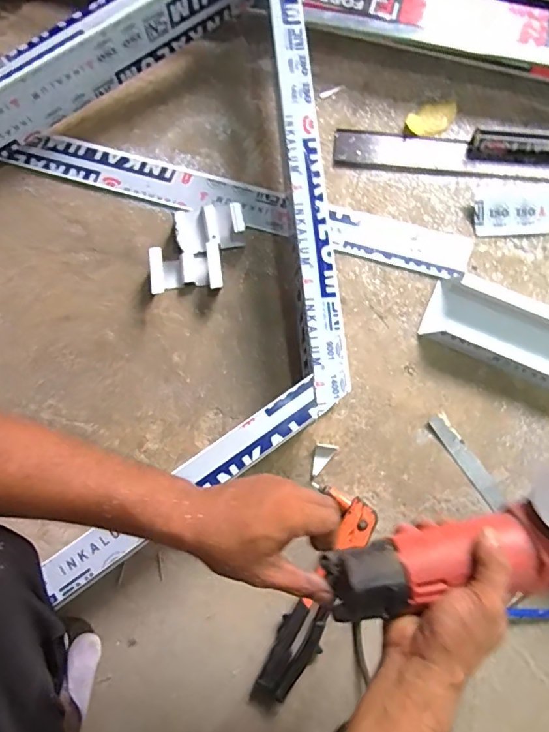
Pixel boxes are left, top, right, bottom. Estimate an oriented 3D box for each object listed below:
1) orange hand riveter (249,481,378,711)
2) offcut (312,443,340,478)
[{"bbox_3d":[0.040,0.291,0.598,0.080,0.029,0.269,27,78,7],"label":"orange hand riveter"},{"bbox_3d":[0.064,0.127,0.657,0.026,0.004,0.053,39,76,10],"label":"offcut"}]

